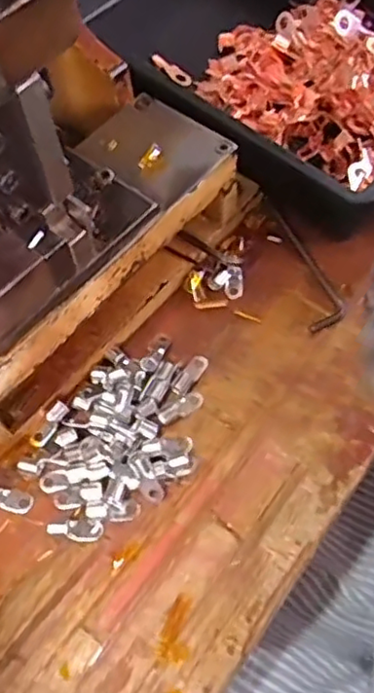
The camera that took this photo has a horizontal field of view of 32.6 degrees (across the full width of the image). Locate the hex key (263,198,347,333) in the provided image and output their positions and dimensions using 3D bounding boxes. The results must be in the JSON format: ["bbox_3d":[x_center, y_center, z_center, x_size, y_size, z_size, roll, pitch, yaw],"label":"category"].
[{"bbox_3d":[0.086,-0.063,0.465,0.027,0.005,0.115,-14,65,-3],"label":"hex key"}]

